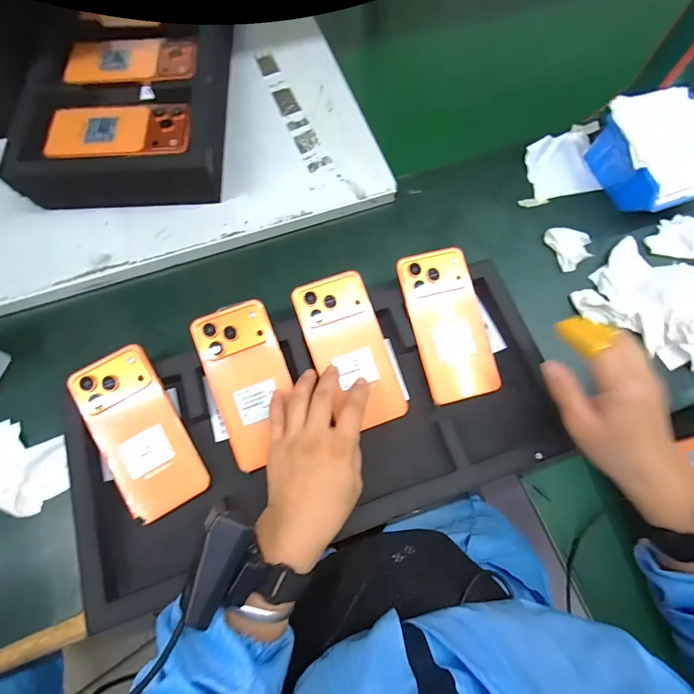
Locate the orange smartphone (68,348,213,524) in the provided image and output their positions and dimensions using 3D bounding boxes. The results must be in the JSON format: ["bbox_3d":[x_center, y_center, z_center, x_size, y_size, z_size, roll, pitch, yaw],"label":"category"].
[{"bbox_3d":[-0.204,0.083,0.375,0.077,0.008,0.162,-29,85,-13],"label":"orange smartphone"}]

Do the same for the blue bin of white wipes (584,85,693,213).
[{"bbox_3d":[0.394,-0.240,0.484,0.129,0.072,0.142,-17,72,-6],"label":"blue bin of white wipes"}]

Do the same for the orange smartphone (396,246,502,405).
[{"bbox_3d":[0.110,-0.026,0.411,0.078,0.011,0.162,-14,83,-7],"label":"orange smartphone"}]

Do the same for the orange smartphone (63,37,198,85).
[{"bbox_3d":[-0.273,-0.364,0.488,0.157,0.013,0.069,-7,72,-3],"label":"orange smartphone"}]

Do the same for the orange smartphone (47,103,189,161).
[{"bbox_3d":[-0.265,-0.251,0.447,0.160,0.007,0.079,-6,72,-3],"label":"orange smartphone"}]

